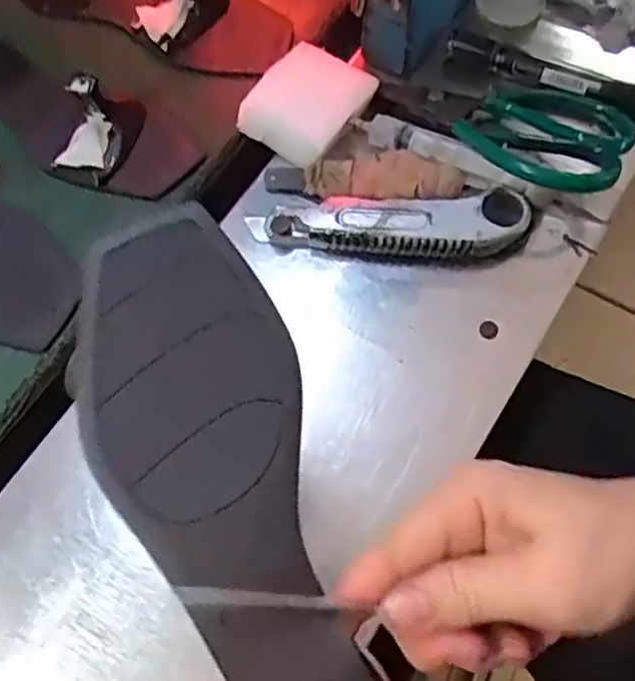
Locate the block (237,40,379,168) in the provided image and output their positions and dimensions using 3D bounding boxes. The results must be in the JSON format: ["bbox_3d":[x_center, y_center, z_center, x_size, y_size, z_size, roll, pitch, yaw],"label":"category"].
[{"bbox_3d":[-0.006,-0.152,0.467,0.061,0.028,0.070,36,72,17],"label":"block"}]

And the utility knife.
[{"bbox_3d":[0.042,-0.067,0.435,0.161,0.029,0.037,-1,66,3],"label":"utility knife"}]

